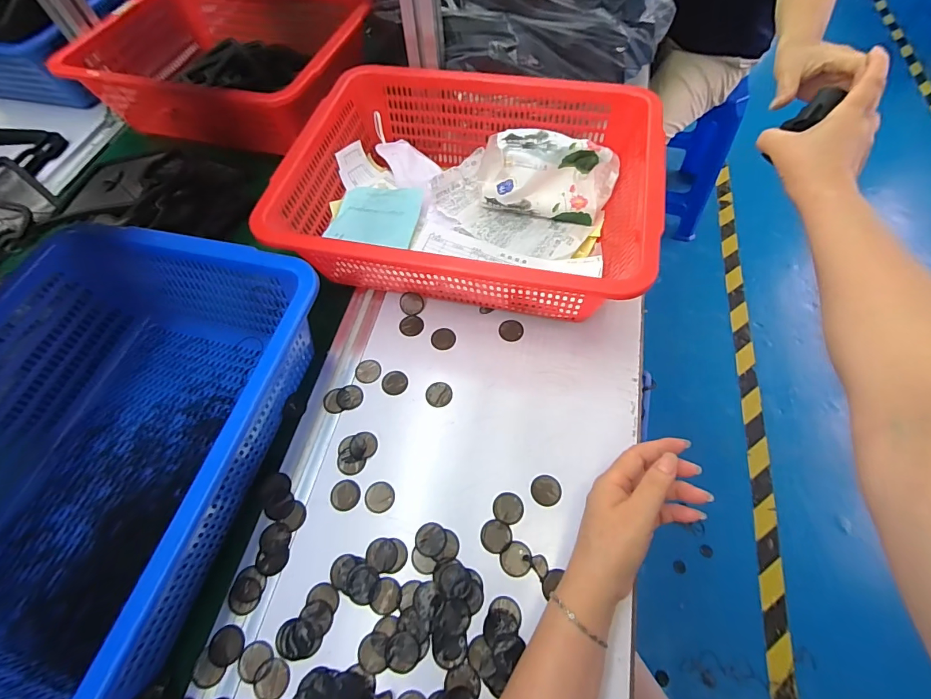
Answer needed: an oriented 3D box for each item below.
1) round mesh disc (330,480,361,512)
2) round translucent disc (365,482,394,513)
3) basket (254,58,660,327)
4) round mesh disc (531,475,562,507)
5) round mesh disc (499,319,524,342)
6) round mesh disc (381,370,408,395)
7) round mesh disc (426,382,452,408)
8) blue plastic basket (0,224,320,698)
[{"bbox_3d":[-0.114,0.138,0.400,0.027,0.004,0.028,-1,61,2],"label":"round mesh disc"},{"bbox_3d":[-0.081,0.139,0.399,0.027,0.004,0.028,-1,61,2],"label":"round translucent disc"},{"bbox_3d":[0.008,-0.187,0.506,0.390,0.121,0.306,9,62,8],"label":"basket"},{"bbox_3d":[0.076,0.132,0.396,0.027,0.004,0.028,-1,61,2],"label":"round mesh disc"},{"bbox_3d":[0.052,-0.023,0.481,0.027,0.004,0.028,-1,61,2],"label":"round mesh disc"},{"bbox_3d":[-0.077,0.035,0.454,0.028,0.004,0.027,-1,61,2],"label":"round mesh disc"},{"bbox_3d":[-0.028,0.047,0.447,0.027,0.004,0.028,-1,61,2],"label":"round mesh disc"},{"bbox_3d":[-0.319,0.083,0.371,0.297,0.116,0.383,12,62,9],"label":"blue plastic basket"}]

